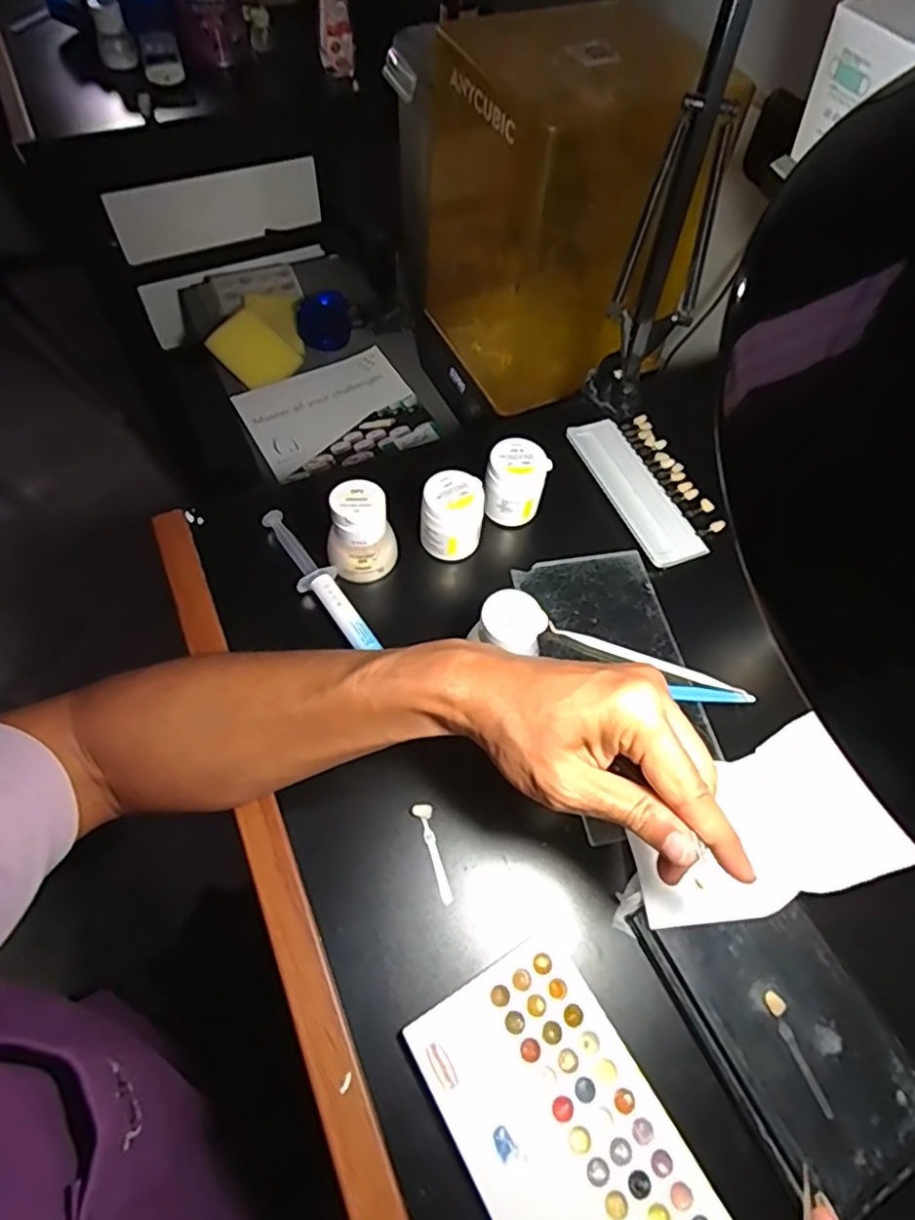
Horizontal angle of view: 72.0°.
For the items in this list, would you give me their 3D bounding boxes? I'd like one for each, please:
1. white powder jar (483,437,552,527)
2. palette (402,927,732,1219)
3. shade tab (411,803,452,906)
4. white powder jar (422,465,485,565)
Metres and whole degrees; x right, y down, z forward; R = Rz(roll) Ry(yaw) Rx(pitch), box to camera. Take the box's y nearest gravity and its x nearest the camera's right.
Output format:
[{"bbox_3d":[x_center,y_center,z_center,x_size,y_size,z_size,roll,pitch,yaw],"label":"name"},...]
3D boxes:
[{"bbox_3d":[0.044,-0.097,0.481,0.045,0.053,0.038,2,61,-2],"label":"white powder jar"},{"bbox_3d":[0.050,0.250,0.301,0.092,0.007,0.149,-27,66,-17],"label":"palette"},{"bbox_3d":[-0.014,0.141,0.368,0.011,0.005,0.057,-14,60,-12],"label":"shade tab"},{"bbox_3d":[-0.004,-0.069,0.461,0.043,0.054,0.041,1,61,-2],"label":"white powder jar"}]

